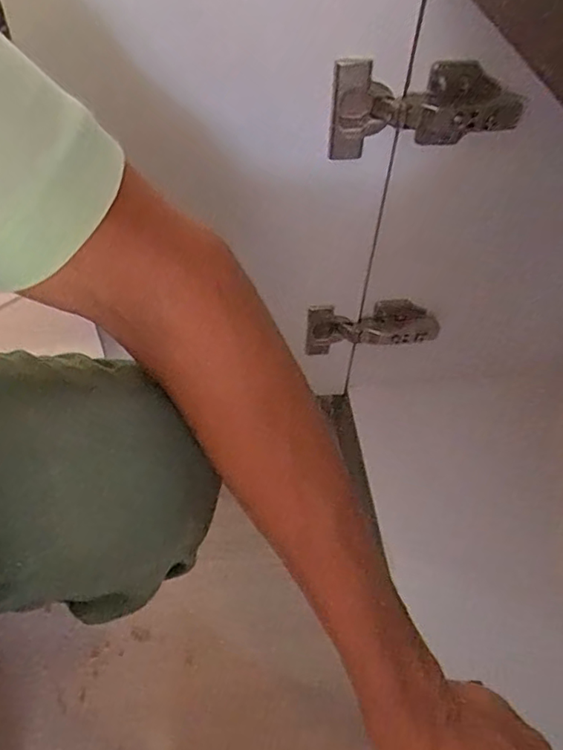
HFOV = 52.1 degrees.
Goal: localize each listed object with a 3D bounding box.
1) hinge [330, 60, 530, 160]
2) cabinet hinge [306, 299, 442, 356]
[{"bbox_3d":[0.093,-0.178,0.386,0.120,0.054,0.050,-7,51,-8],"label":"hinge"},{"bbox_3d":[0.085,-0.046,0.534,0.123,0.048,0.031,-1,51,-3],"label":"cabinet hinge"}]

